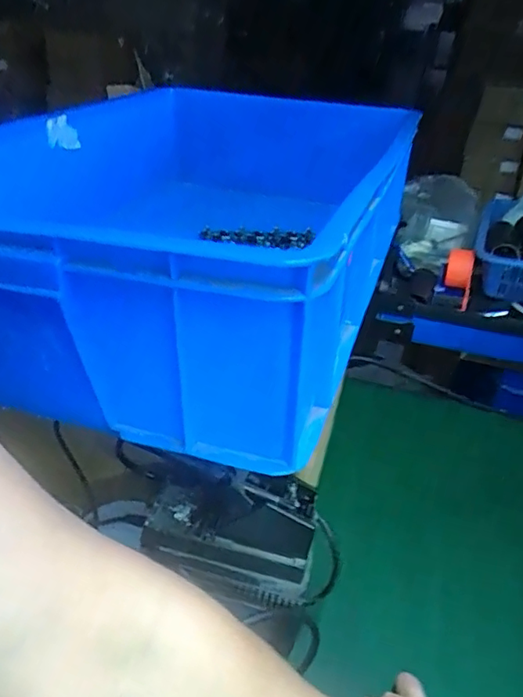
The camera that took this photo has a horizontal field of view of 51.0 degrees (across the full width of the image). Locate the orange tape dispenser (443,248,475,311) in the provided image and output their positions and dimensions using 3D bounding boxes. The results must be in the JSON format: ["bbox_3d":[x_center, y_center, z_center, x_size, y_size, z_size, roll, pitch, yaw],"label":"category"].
[{"bbox_3d":[0.400,-0.149,1.112,0.055,0.116,0.074,15,34,17],"label":"orange tape dispenser"}]

